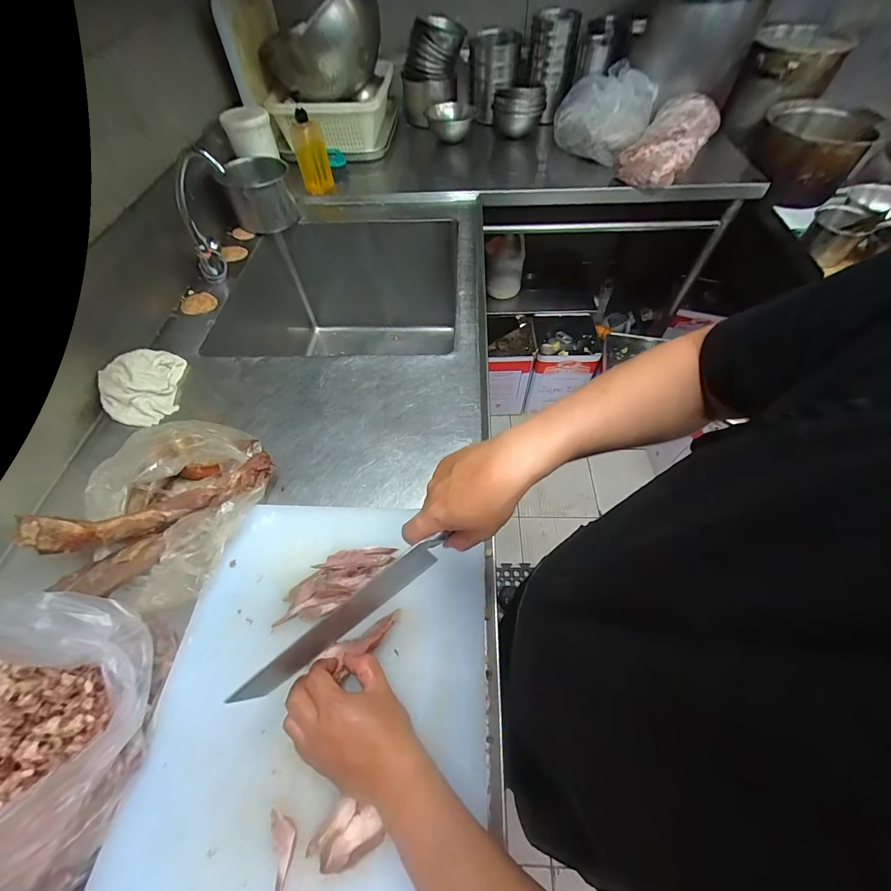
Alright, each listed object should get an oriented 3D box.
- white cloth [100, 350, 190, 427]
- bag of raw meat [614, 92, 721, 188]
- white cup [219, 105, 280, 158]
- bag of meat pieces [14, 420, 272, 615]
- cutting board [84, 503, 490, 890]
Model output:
[{"bbox_3d":[-0.541,-0.111,0.666,0.103,0.061,0.148,-13,57,-6],"label":"white cloth"},{"bbox_3d":[0.606,-0.827,1.008,0.165,0.070,0.337,33,77,21],"label":"bag of raw meat"},{"bbox_3d":[-0.523,-0.839,1.006,0.105,0.089,0.118,-33,62,-18],"label":"white cup"},{"bbox_3d":[-0.387,0.077,0.528,0.248,0.070,0.266,12,58,9],"label":"bag of meat pieces"},{"bbox_3d":[-0.125,0.251,0.414,0.341,0.039,0.393,1,57,2],"label":"cutting board"}]

